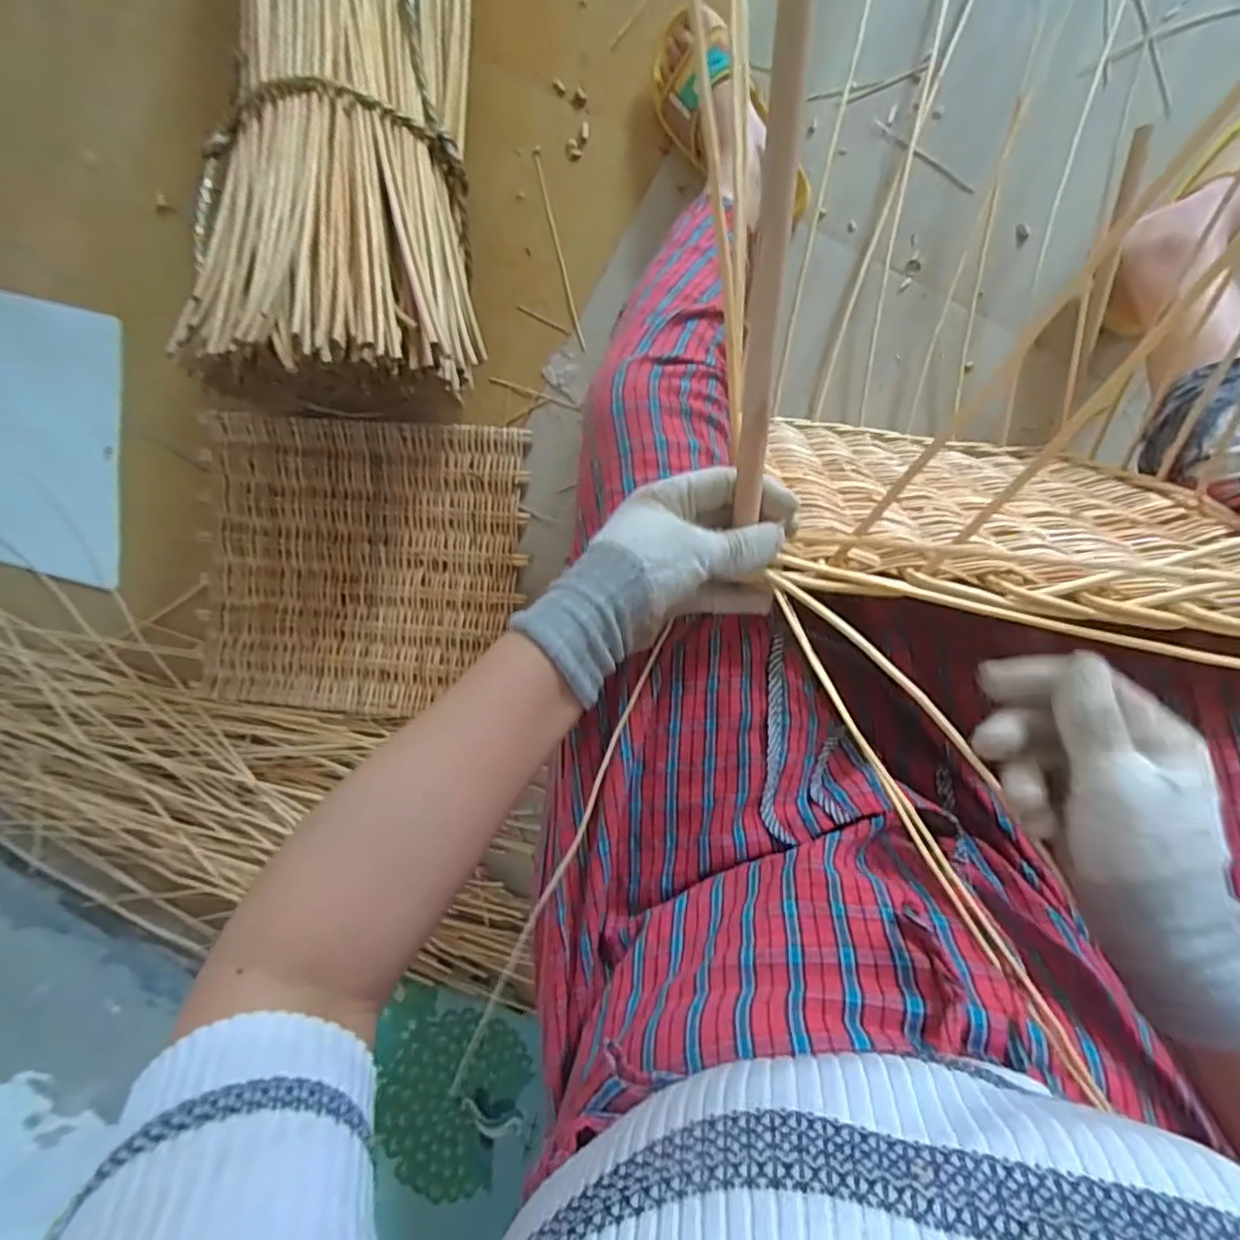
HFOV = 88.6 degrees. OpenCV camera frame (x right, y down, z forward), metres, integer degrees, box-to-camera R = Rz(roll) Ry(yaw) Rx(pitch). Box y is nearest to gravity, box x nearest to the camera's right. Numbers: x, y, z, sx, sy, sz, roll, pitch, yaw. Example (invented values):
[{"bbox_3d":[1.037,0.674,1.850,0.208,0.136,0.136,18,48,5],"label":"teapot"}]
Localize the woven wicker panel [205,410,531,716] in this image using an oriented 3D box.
[{"bbox_3d":[-0.316,-0.066,0.779,0.383,0.020,0.346,4,93,2],"label":"woven wicker panel"}]

